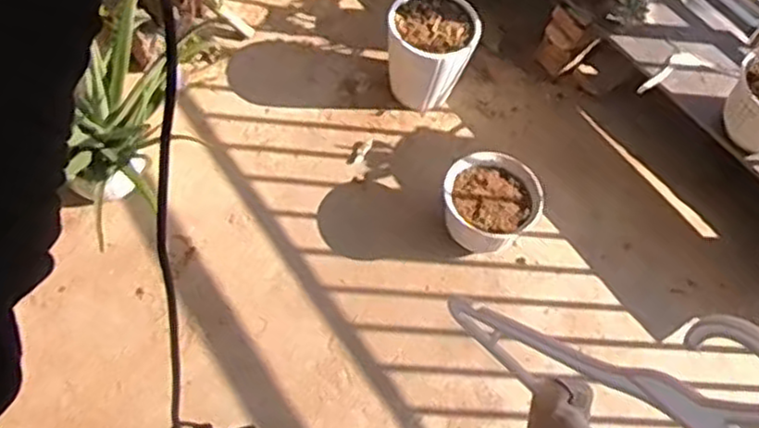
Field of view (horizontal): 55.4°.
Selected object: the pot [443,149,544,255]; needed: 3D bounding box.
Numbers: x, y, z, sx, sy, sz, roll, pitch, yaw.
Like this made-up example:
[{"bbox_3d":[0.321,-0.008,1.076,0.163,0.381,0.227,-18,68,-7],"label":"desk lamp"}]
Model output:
[{"bbox_3d":[0.272,-0.014,1.829,0.221,0.197,0.217,3,61,-5],"label":"pot"}]

